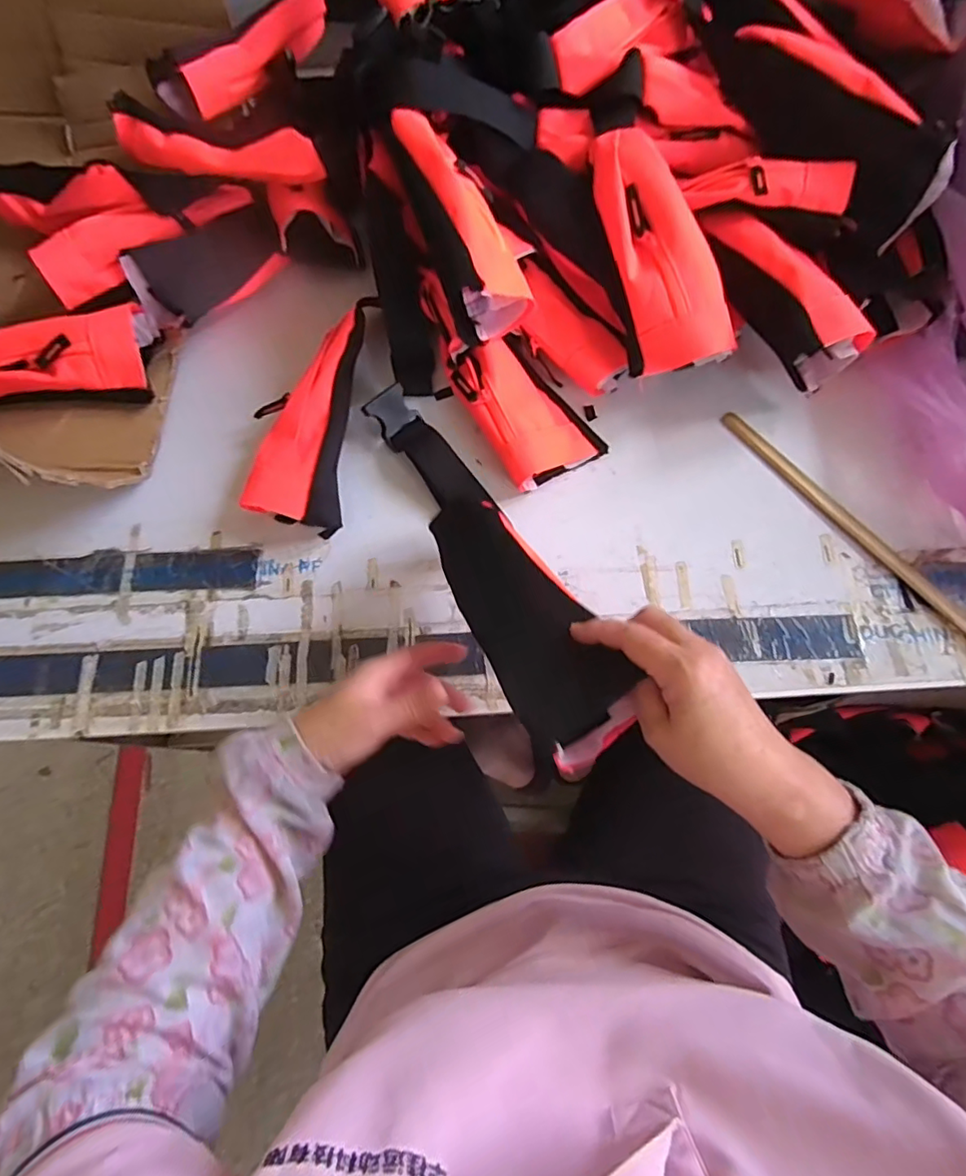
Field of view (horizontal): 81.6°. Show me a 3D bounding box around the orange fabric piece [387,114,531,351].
[{"bbox_3d":[-0.025,-0.325,0.492,0.074,0.071,0.197,-26,93,-6],"label":"orange fabric piece"}]

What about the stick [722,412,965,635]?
[{"bbox_3d":[0.349,-0.049,0.515,0.016,0.014,0.334,-37,75,-9],"label":"stick"}]

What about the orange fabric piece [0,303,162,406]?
[{"bbox_3d":[-0.436,-0.224,0.564,0.199,0.064,0.082,-5,72,1],"label":"orange fabric piece"}]

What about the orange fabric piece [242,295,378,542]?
[{"bbox_3d":[-0.173,-0.178,0.554,0.097,0.062,0.245,4,73,3],"label":"orange fabric piece"}]

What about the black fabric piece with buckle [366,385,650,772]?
[{"bbox_3d":[-0.001,-0.040,0.455,0.077,0.058,0.389,-24,51,-5],"label":"black fabric piece with buckle"}]

